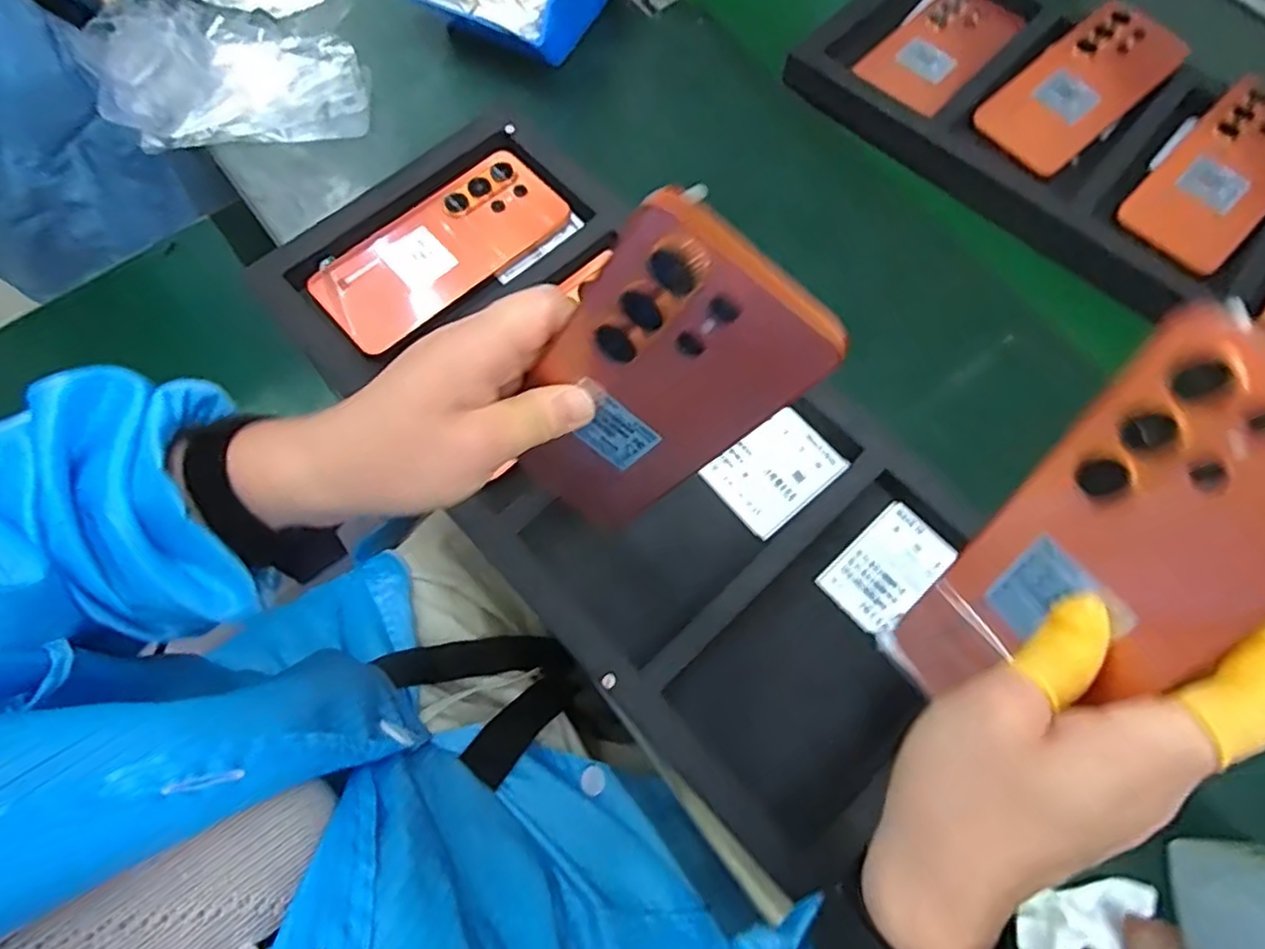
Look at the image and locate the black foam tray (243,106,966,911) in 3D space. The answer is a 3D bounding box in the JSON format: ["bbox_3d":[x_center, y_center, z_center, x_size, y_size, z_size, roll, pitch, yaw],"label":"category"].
[{"bbox_3d":[-0.009,-0.023,0.411,0.211,0.032,0.488,-41,76,-15],"label":"black foam tray"}]

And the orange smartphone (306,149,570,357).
[{"bbox_3d":[-0.130,-0.155,0.461,0.171,0.007,0.065,-39,96,-9],"label":"orange smartphone"}]

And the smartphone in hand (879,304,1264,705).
[{"bbox_3d":[0.159,0.035,0.230,0.007,0.170,0.075,-4,44,-35],"label":"smartphone in hand"}]

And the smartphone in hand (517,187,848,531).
[{"bbox_3d":[0.000,-0.027,0.262,0.075,0.166,0.011,37,55,-9],"label":"smartphone in hand"}]

